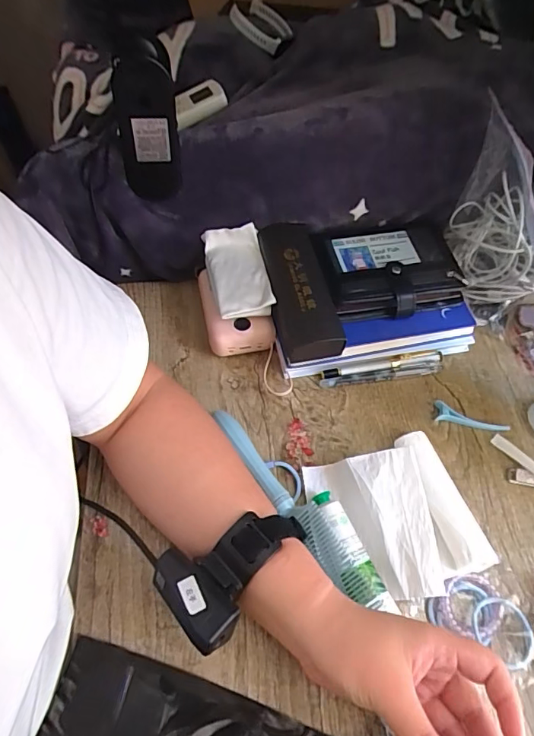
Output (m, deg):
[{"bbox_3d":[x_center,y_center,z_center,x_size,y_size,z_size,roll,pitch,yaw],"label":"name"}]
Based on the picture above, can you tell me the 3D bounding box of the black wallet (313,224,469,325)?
[{"bbox_3d":[0.132,-0.109,0.513,0.148,0.031,0.108,-9,58,-9],"label":"black wallet"}]

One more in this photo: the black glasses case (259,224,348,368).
[{"bbox_3d":[0.031,-0.083,0.487,0.055,0.037,0.155,-8,58,-8],"label":"black glasses case"}]

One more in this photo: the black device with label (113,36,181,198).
[{"bbox_3d":[-0.108,-0.225,0.430,0.054,0.115,0.067,-5,57,-6],"label":"black device with label"}]

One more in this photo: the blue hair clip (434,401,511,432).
[{"bbox_3d":[0.204,0.052,0.472,0.073,0.009,0.017,16,60,8],"label":"blue hair clip"}]

